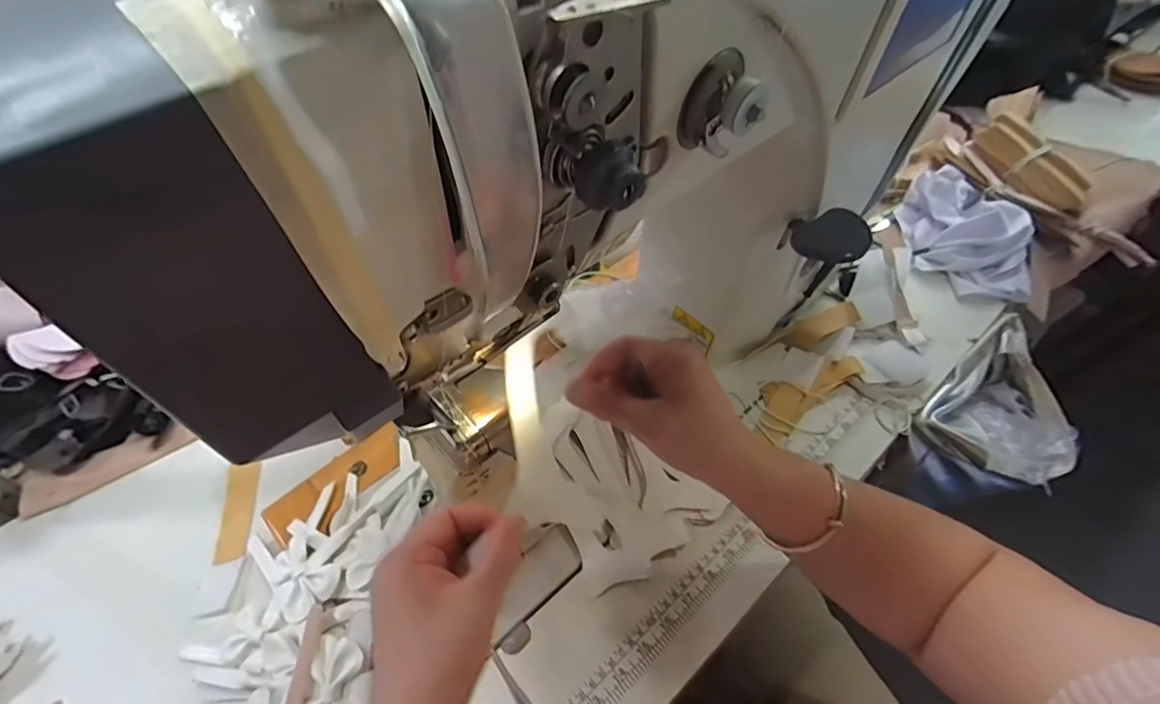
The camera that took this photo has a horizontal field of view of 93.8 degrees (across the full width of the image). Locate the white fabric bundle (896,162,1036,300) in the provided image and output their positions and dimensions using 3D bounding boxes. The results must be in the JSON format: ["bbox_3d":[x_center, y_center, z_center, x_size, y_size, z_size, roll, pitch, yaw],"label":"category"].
[{"bbox_3d":[0.468,-0.153,0.656,0.120,0.055,0.193,3,50,8],"label":"white fabric bundle"}]

